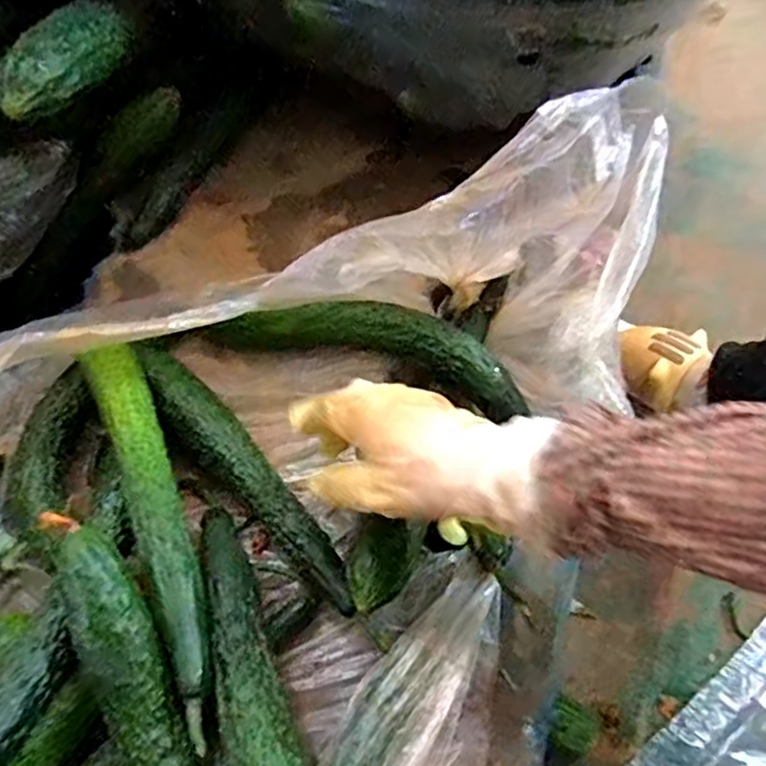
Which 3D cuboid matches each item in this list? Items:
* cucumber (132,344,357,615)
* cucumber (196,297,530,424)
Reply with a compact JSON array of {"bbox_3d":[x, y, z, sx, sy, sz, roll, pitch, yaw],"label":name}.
[{"bbox_3d":[-0.091,0.059,0.434,0.037,0.042,0.219,-40,66,-17],"label":"cucumber"},{"bbox_3d":[-0.004,-0.028,0.480,0.225,0.042,0.056,13,63,10],"label":"cucumber"}]

